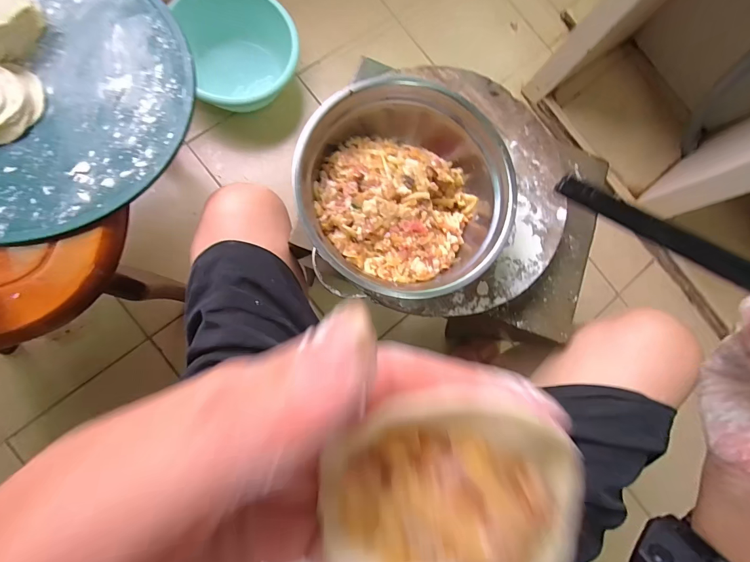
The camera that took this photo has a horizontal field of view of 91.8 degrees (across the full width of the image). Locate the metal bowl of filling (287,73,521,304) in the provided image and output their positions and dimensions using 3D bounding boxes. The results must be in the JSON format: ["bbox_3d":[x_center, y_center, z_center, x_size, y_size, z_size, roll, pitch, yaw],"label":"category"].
[{"bbox_3d":[0.026,-0.091,0.361,0.195,0.070,0.210,1,84,-6],"label":"metal bowl of filling"}]

